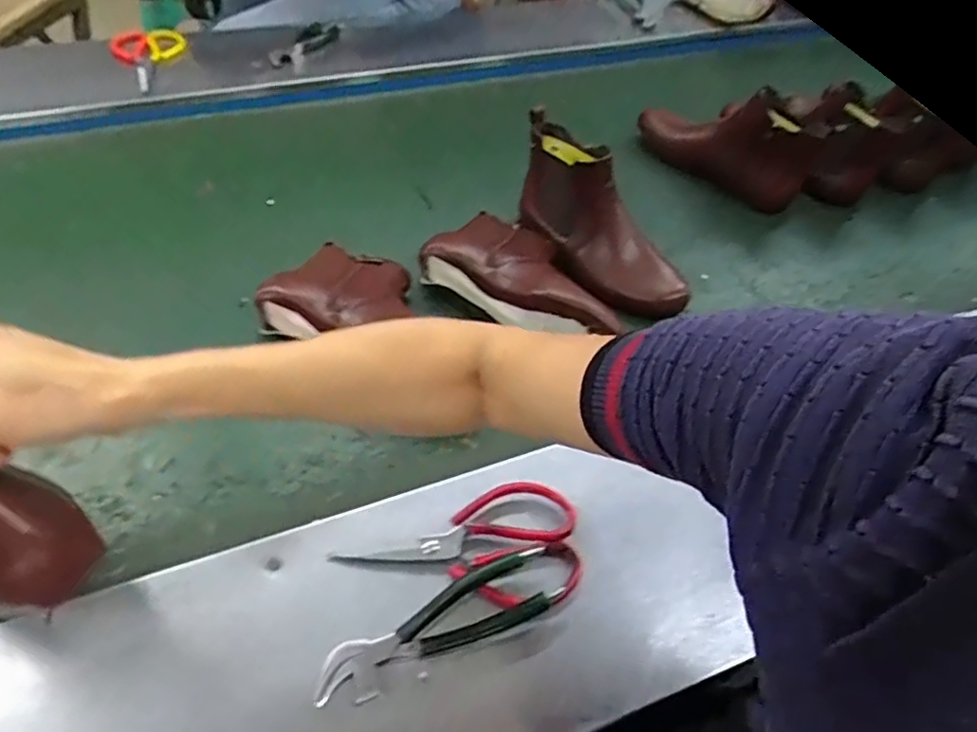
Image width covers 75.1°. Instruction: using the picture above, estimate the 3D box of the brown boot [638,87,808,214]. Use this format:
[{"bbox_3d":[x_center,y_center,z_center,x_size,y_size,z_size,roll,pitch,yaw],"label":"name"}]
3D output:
[{"bbox_3d":[0.331,-0.337,0.920,0.262,0.161,0.080,35,56,22],"label":"brown boot"}]

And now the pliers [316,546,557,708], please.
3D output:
[{"bbox_3d":[-0.038,0.197,0.489,0.193,0.033,0.054,-17,54,-18],"label":"pliers"}]

